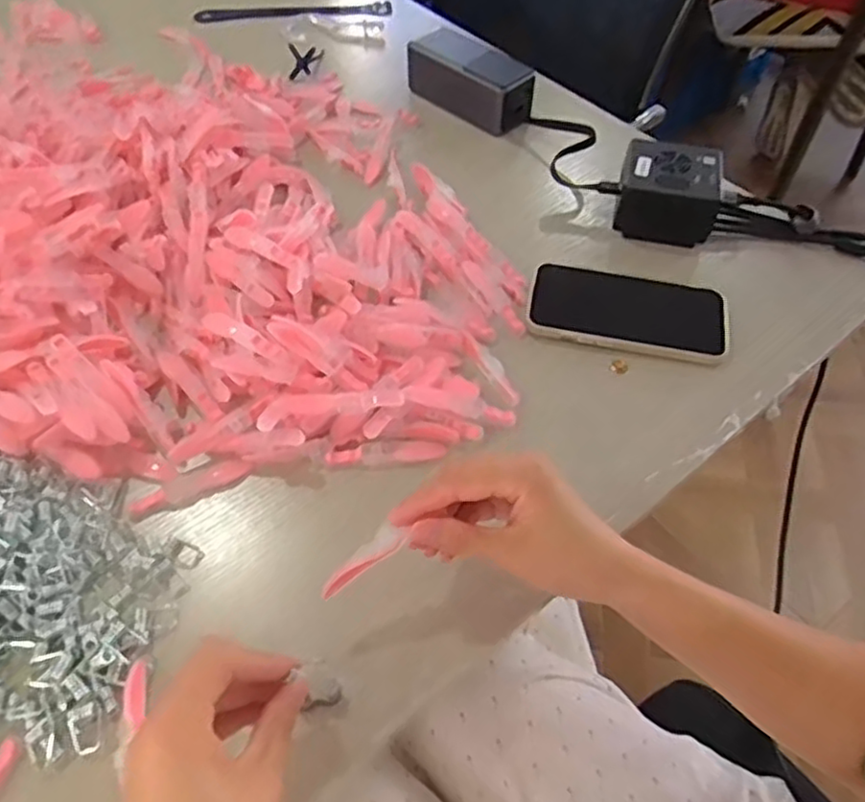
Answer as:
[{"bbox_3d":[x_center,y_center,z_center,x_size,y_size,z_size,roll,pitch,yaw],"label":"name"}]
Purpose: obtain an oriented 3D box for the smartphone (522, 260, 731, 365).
[{"bbox_3d":[0.144,-0.068,0.522,0.141,0.019,0.078,9,54,5],"label":"smartphone"}]

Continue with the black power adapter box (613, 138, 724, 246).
[{"bbox_3d":[0.193,-0.170,0.571,0.078,0.056,0.060,14,55,9],"label":"black power adapter box"}]

